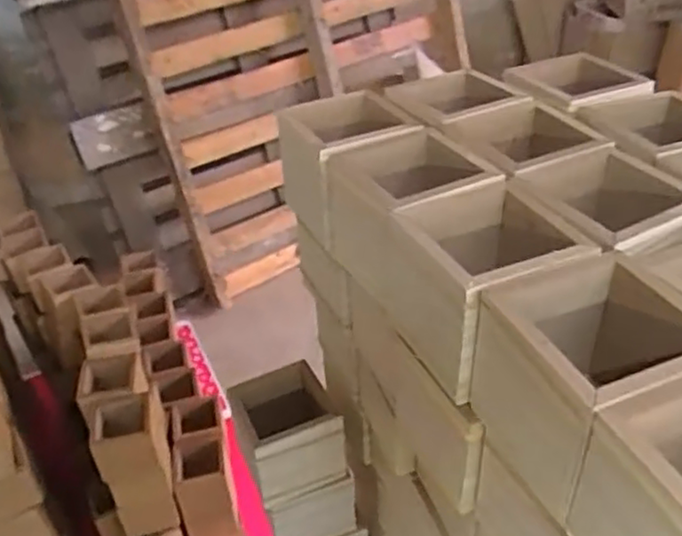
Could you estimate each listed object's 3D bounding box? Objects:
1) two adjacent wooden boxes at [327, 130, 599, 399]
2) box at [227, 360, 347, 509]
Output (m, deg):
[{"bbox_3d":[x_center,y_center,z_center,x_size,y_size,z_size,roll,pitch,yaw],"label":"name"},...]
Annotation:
[{"bbox_3d":[0.069,-0.014,0.464,0.094,0.092,0.201,-17,39,-17],"label":"two adjacent wooden boxes"},{"bbox_3d":[-0.055,0.166,0.685,0.096,0.090,0.094,-17,39,-17],"label":"box"}]

